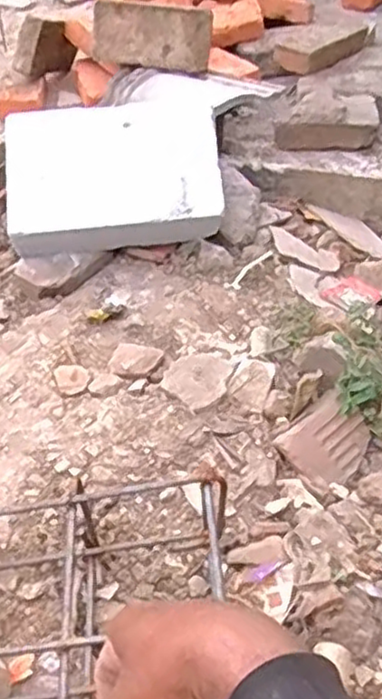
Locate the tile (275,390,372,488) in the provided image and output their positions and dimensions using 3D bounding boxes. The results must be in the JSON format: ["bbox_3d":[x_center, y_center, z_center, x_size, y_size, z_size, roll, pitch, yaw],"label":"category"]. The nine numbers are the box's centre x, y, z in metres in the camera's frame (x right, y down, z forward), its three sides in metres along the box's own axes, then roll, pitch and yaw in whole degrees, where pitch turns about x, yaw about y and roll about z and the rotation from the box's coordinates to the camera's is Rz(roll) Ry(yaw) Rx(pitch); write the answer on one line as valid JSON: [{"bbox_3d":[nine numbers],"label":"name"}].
[{"bbox_3d":[0.166,0.113,0.855,0.110,0.023,0.088,-37,86,-29],"label":"tile"}]

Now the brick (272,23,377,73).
[{"bbox_3d":[0.259,-0.582,1.362,0.197,0.042,0.086,-28,50,-22],"label":"brick"}]

